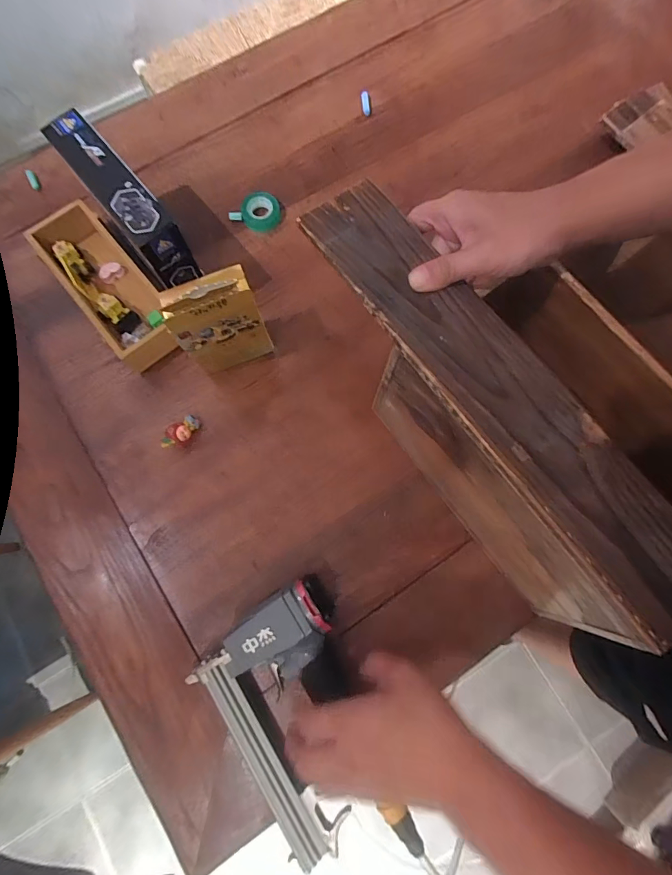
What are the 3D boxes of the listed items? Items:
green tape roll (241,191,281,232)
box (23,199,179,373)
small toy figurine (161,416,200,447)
[{"bbox_3d":[-0.104,-0.314,0.575,0.052,0.017,0.050,0,78,0],"label":"green tape roll"},{"bbox_3d":[-0.289,-0.192,0.527,0.087,0.043,0.236,-40,81,-8],"label":"box"},{"bbox_3d":[-0.186,-0.005,0.499,0.024,0.027,0.049,42,81,8],"label":"small toy figurine"}]

